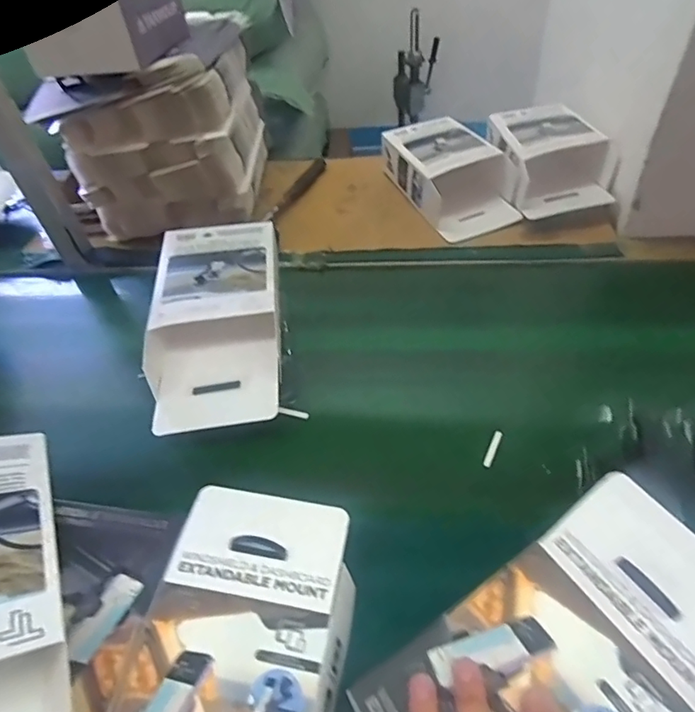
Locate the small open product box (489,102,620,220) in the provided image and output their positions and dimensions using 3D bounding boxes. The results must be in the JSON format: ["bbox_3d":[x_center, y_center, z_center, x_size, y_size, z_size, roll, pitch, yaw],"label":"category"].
[{"bbox_3d":[0.326,-0.322,0.839,0.151,0.090,0.234,-8,46,1],"label":"small open product box"}]

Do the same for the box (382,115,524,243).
[{"bbox_3d":[0.172,-0.299,0.844,0.145,0.078,0.252,-20,47,-10],"label":"box"}]

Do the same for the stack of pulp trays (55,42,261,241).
[{"bbox_3d":[-0.282,-0.360,0.841,0.243,0.220,0.271,-1,43,5],"label":"stack of pulp trays"}]

